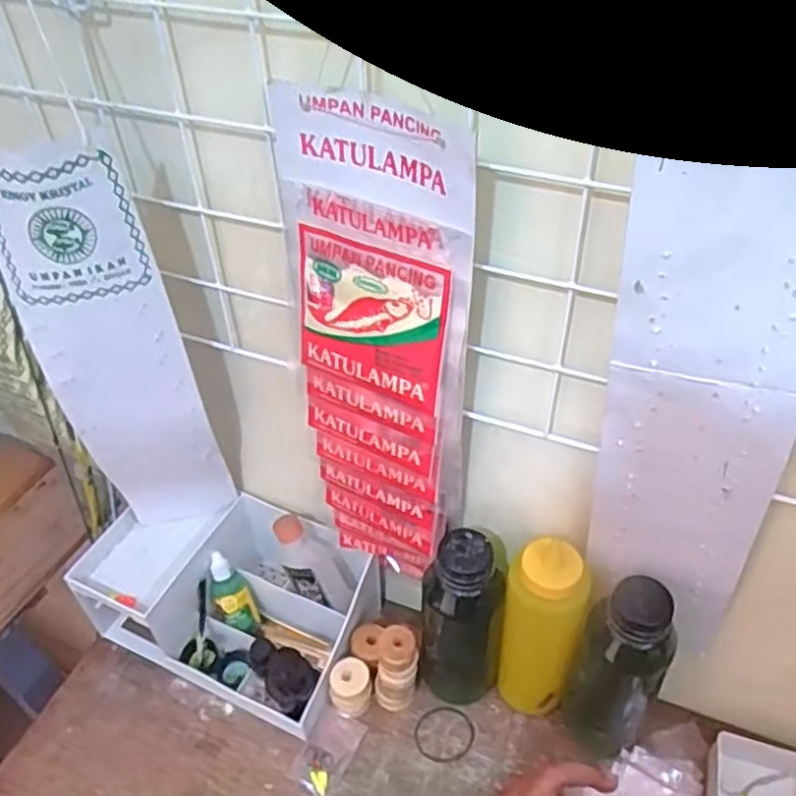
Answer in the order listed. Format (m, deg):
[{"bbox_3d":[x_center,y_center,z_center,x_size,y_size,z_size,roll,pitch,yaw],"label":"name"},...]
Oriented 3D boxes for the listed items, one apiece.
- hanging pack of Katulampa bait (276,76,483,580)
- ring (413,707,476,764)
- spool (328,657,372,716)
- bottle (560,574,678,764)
[{"bbox_3d":[-0.009,0.000,0.488,0.111,0.390,0.032,19,45,22],"label":"hanging pack of Katulampa bait"},{"bbox_3d":[0.039,0.284,0.624,0.050,0.004,0.047,-2,44,2],"label":"ring"},{"bbox_3d":[-0.040,0.246,0.628,0.030,0.045,0.032,-2,44,2],"label":"spool"},{"bbox_3d":[0.164,0.208,0.557,0.062,0.185,0.056,28,52,28],"label":"bottle"}]

